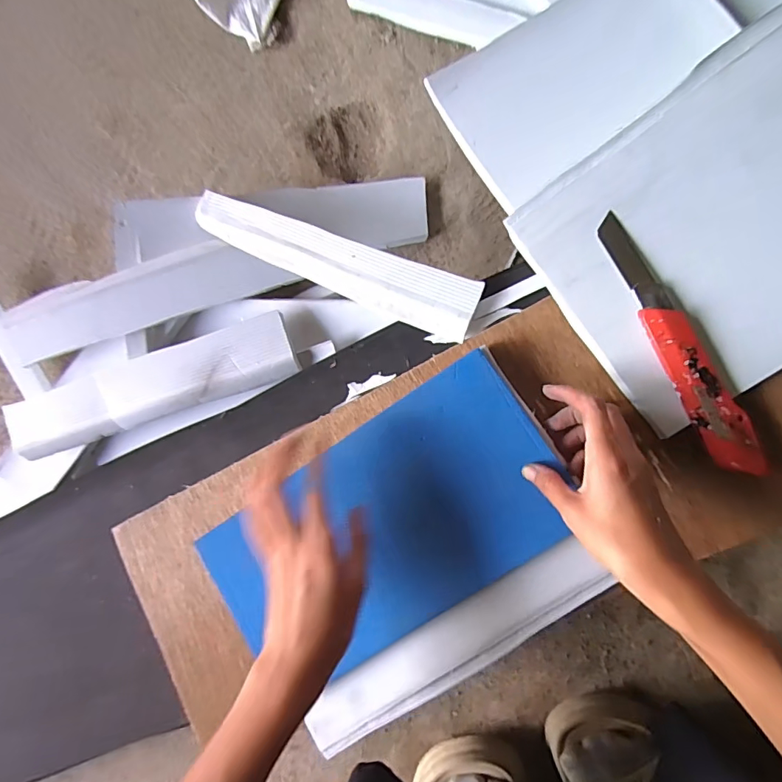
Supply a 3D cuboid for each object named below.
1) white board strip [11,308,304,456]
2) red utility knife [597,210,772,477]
[{"bbox_3d":[-0.232,-0.002,0.466,0.285,0.032,0.062,-19,86,9],"label":"white board strip"},{"bbox_3d":[0.207,-0.036,0.347,0.031,0.016,0.202,-25,85,8],"label":"red utility knife"}]

